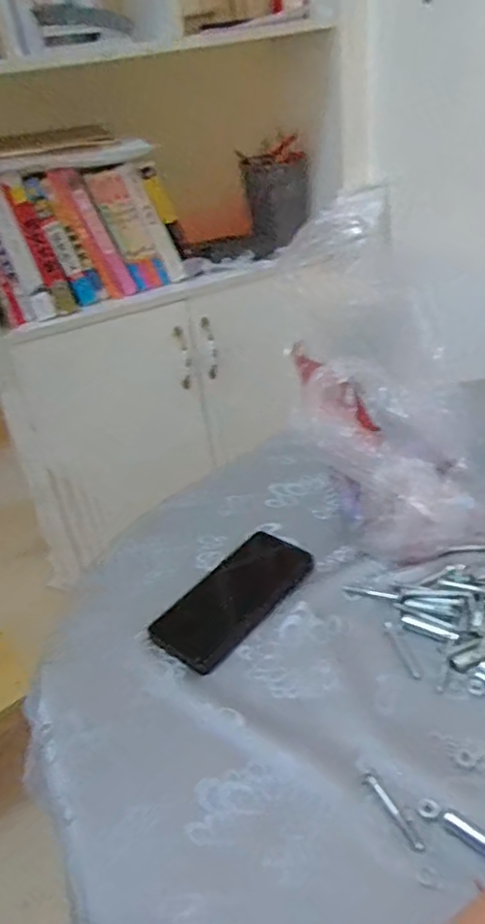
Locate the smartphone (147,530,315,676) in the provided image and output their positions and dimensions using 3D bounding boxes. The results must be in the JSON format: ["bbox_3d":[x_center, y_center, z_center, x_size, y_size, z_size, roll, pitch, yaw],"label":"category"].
[{"bbox_3d":[-0.006,0.125,0.604,0.084,0.011,0.174,22,44,36],"label":"smartphone"}]

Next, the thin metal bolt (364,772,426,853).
[{"bbox_3d":[0.101,0.233,0.422,0.008,0.004,0.056,-23,37,-21],"label":"thin metal bolt"}]

